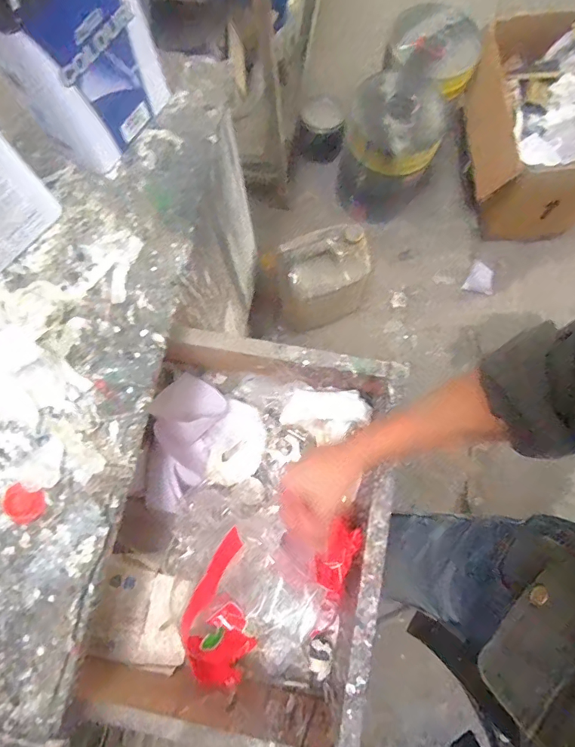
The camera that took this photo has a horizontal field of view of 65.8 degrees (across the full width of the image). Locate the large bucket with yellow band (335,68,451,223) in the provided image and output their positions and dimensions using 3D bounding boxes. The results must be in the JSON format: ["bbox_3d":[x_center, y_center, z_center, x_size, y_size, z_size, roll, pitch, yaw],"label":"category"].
[{"bbox_3d":[0.302,-0.679,1.343,0.265,0.386,0.282,0,76,2],"label":"large bucket with yellow band"}]

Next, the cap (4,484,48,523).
[{"bbox_3d":[-0.296,0.147,0.498,0.043,0.007,0.043,0,92,-12],"label":"cap"}]

